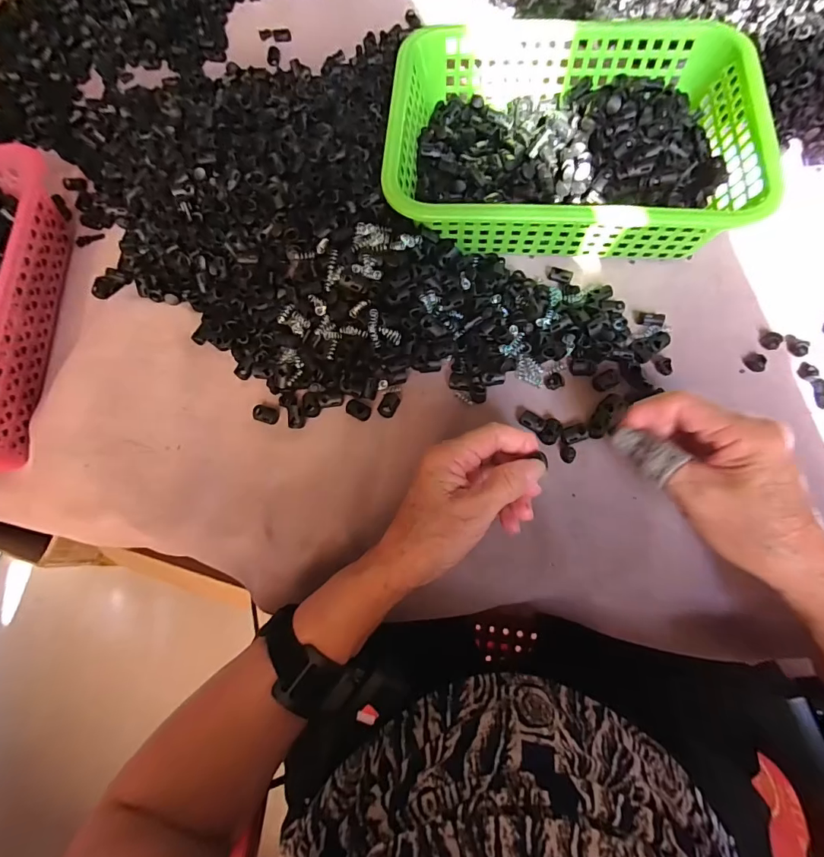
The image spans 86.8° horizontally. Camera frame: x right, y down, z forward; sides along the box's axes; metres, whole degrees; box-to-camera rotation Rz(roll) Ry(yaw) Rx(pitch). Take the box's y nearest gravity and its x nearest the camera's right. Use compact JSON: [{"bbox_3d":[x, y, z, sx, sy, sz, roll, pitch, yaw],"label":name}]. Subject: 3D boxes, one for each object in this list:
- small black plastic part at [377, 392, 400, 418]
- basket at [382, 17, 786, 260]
[{"bbox_3d":[-0.019,-0.020,0.359,0.014,0.008,0.020,29,75,12],"label":"small black plastic part"},{"bbox_3d":[0.132,-0.247,0.387,0.285,0.081,0.201,5,71,4],"label":"basket"}]

